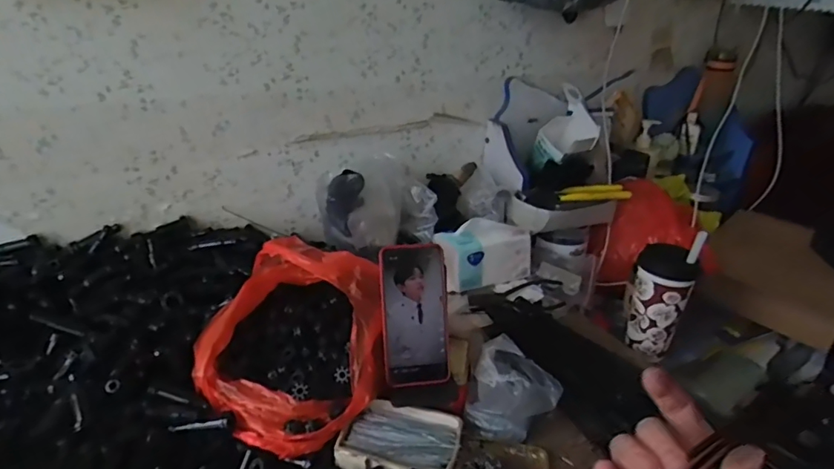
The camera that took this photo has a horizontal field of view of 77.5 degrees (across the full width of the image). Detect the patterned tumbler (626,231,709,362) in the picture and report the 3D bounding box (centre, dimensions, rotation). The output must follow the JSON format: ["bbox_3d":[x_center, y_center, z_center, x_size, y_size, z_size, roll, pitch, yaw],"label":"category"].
[{"bbox_3d":[0.378,0.090,0.821,0.095,0.188,0.092,20,31,30],"label":"patterned tumbler"}]

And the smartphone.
[{"bbox_3d":[-0.001,0.094,0.613,0.078,0.162,0.016,-3,-4,-11],"label":"smartphone"}]

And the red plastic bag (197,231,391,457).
[{"bbox_3d":[-0.143,0.121,0.623,0.205,0.139,0.243,0,26,-5],"label":"red plastic bag"}]

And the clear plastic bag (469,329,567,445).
[{"bbox_3d":[0.106,0.186,0.640,0.110,0.051,0.113,-16,32,-33],"label":"clear plastic bag"}]

